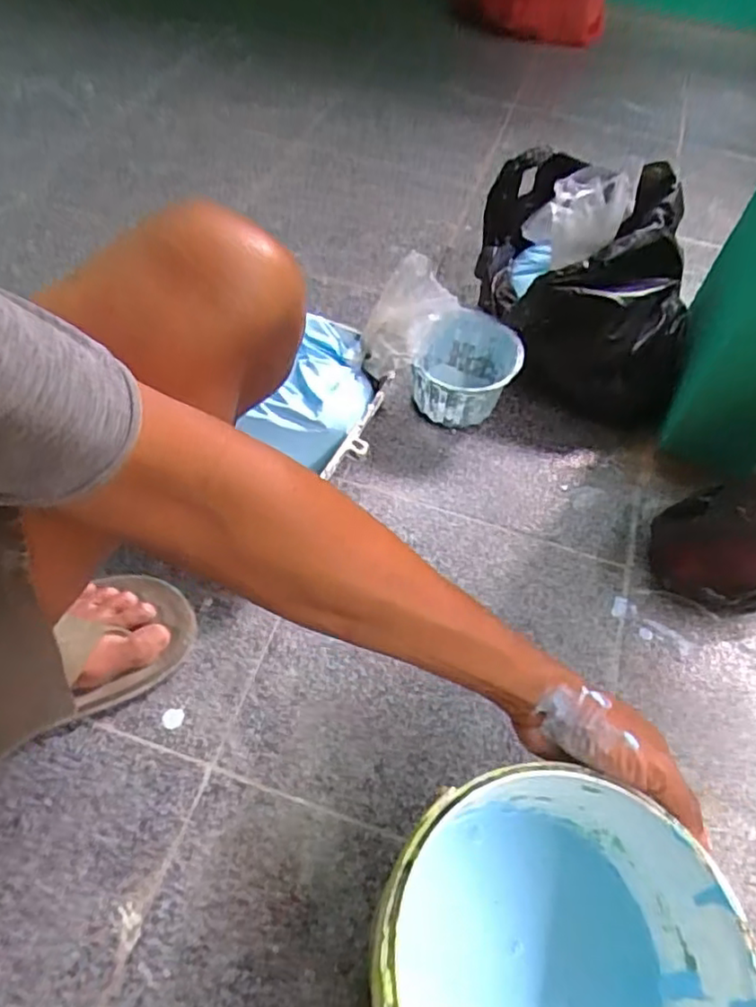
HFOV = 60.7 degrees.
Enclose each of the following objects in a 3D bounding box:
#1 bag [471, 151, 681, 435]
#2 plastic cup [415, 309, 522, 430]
[{"bbox_3d":[0.229,-0.245,0.731,0.236,0.201,0.225,15,55,5],"label":"bag"},{"bbox_3d":[0.097,-0.141,0.717,0.102,0.090,0.107,2,55,-3],"label":"plastic cup"}]

